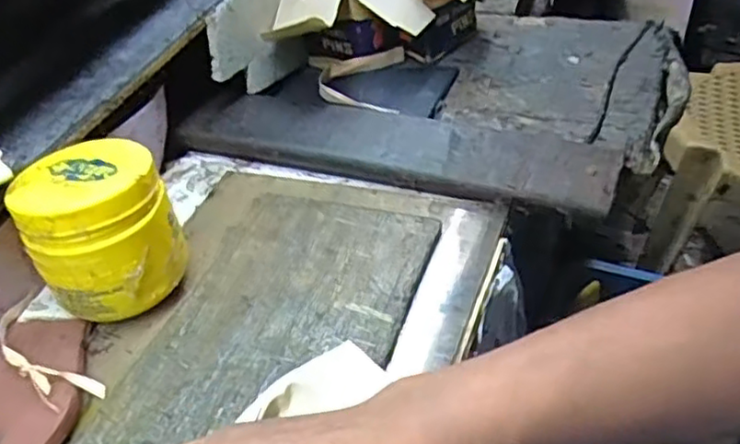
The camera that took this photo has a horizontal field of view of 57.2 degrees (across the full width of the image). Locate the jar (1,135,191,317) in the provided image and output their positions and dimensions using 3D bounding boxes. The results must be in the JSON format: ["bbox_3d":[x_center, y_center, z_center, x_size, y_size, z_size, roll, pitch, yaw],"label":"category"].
[{"bbox_3d":[-0.178,0.003,0.456,0.092,0.089,0.092,-15,43,-13],"label":"jar"}]

